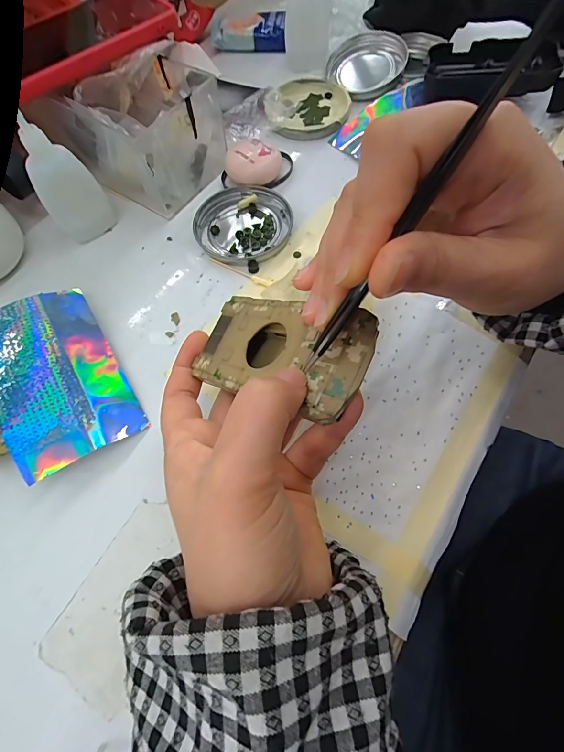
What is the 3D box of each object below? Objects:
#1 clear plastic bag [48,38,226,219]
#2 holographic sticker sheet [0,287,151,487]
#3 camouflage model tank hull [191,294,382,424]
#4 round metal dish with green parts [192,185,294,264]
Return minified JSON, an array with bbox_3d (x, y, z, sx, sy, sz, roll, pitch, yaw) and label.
[{"bbox_3d":[-0.106,-0.203,0.308,0.093,0.069,0.093,28,70,15],"label":"clear plastic bag"},{"bbox_3d":[-0.149,0.000,0.246,0.074,0.022,0.124,-31,67,-10],"label":"holographic sticker sheet"},{"bbox_3d":[-0.003,-0.012,0.171,0.094,0.015,0.047,18,63,42],"label":"camouflage model tank hull"},{"bbox_3d":[-0.033,-0.125,0.305,0.078,0.011,0.077,-1,66,3],"label":"round metal dish with green parts"}]

